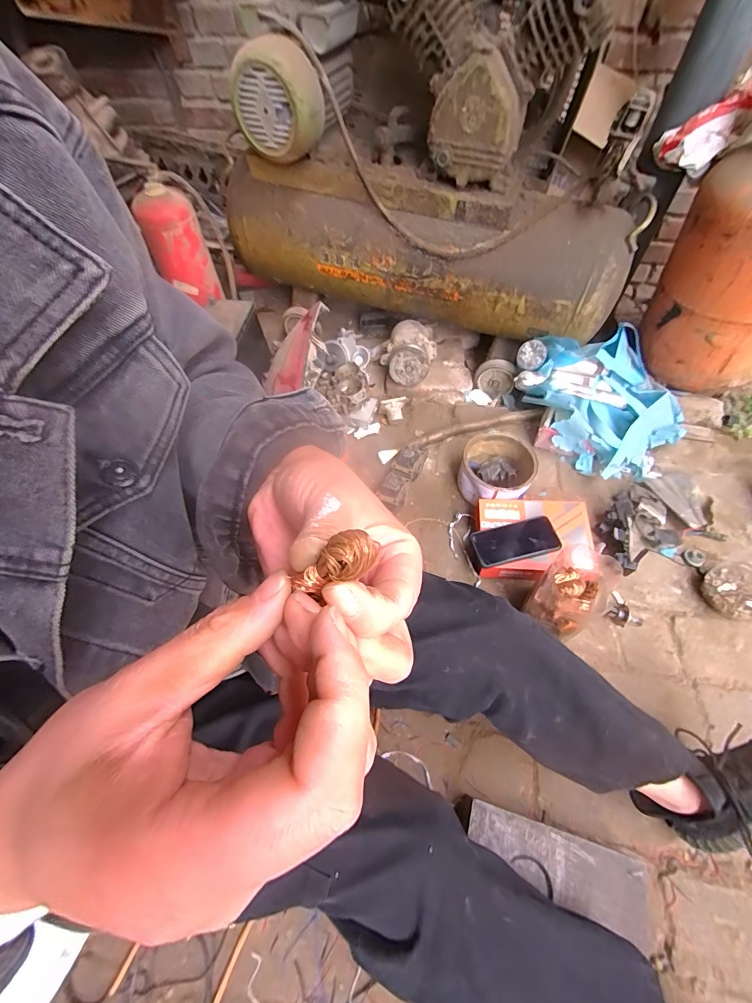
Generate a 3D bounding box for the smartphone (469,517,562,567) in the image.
[{"bbox_3d":[0.265,0.075,0.746,0.158,0.011,0.075,-10,58,-4],"label":"smartphone"}]

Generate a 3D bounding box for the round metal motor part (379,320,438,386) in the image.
[{"bbox_3d":[0.088,-0.390,1.031,0.130,0.102,0.139,-1,58,2],"label":"round metal motor part"}]

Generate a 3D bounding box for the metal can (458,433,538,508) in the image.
[{"bbox_3d":[0.262,-0.061,0.854,0.146,0.084,0.156,-1,58,2],"label":"metal can"}]

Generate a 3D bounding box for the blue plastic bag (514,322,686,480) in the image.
[{"bbox_3d":[0.543,-0.237,0.914,0.334,0.159,0.337,-17,58,-8],"label":"blue plastic bag"}]

